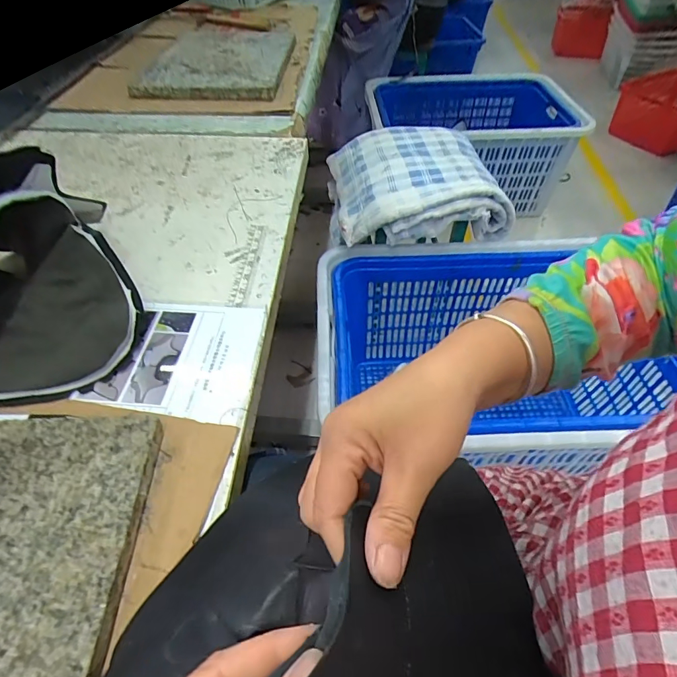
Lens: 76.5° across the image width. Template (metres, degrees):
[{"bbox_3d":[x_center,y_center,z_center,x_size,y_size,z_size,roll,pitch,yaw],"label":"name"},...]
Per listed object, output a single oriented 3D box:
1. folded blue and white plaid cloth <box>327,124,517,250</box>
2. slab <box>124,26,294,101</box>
[{"bbox_3d":[0.200,-0.429,1.167,0.435,0.122,0.412,-7,50,-5],"label":"folded blue and white plaid cloth"},{"bbox_3d":[-0.272,-0.660,0.994,0.314,0.034,0.455,0,50,1],"label":"slab"}]

